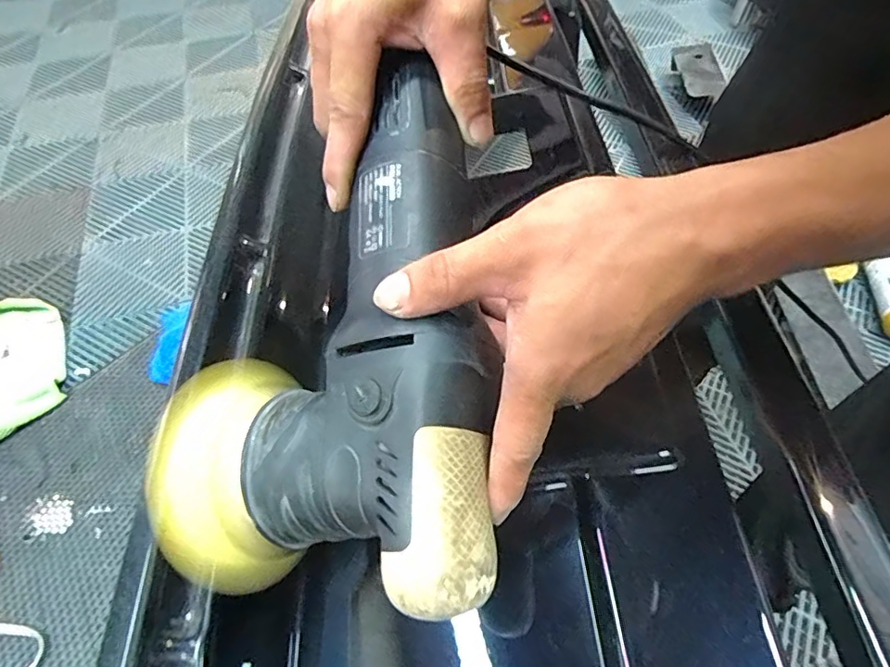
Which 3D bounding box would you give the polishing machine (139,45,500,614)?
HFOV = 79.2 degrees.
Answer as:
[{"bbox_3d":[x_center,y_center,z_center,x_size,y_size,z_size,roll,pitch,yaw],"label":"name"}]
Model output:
[{"bbox_3d":[-0.028,-0.006,0.297,0.168,0.120,0.283,5,75,24],"label":"polishing machine"}]

